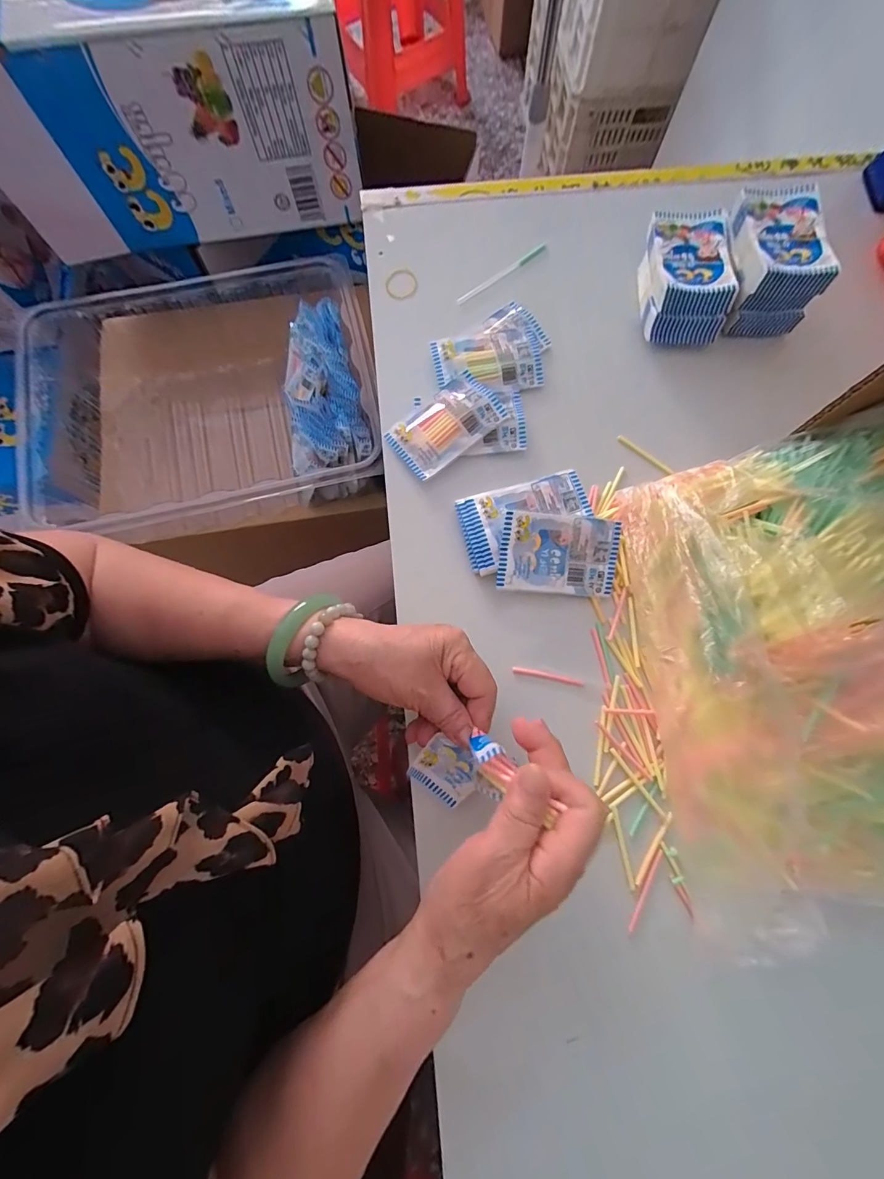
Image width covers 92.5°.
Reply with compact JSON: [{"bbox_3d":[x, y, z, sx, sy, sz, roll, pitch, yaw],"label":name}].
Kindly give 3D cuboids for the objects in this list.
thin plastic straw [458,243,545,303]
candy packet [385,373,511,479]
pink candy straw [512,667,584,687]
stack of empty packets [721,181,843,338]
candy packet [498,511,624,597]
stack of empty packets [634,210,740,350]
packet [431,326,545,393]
[{"bbox_3d":[0.066,-0.339,0.456,0.119,0.005,0.008,-35,79,-7],"label":"thin plastic straw"},{"bbox_3d":[0.005,-0.156,0.407,0.103,0.020,0.061,-38,79,-8],"label":"candy packet"},{"bbox_3d":[0.090,0.074,0.362,0.060,0.004,0.006,10,77,3],"label":"pink candy straw"},{"bbox_3d":[0.314,-0.316,0.415,0.075,0.071,0.107,-6,77,-1],"label":"stack of empty packets"},{"bbox_3d":[0.101,-0.030,0.364,0.102,0.006,0.066,3,102,-8],"label":"candy packet"},{"bbox_3d":[0.241,-0.312,0.425,0.074,0.049,0.119,1,77,1],"label":"stack of empty packets"},{"bbox_3d":[0.046,-0.227,0.423,0.106,0.013,0.068,-8,77,-1],"label":"packet"}]

